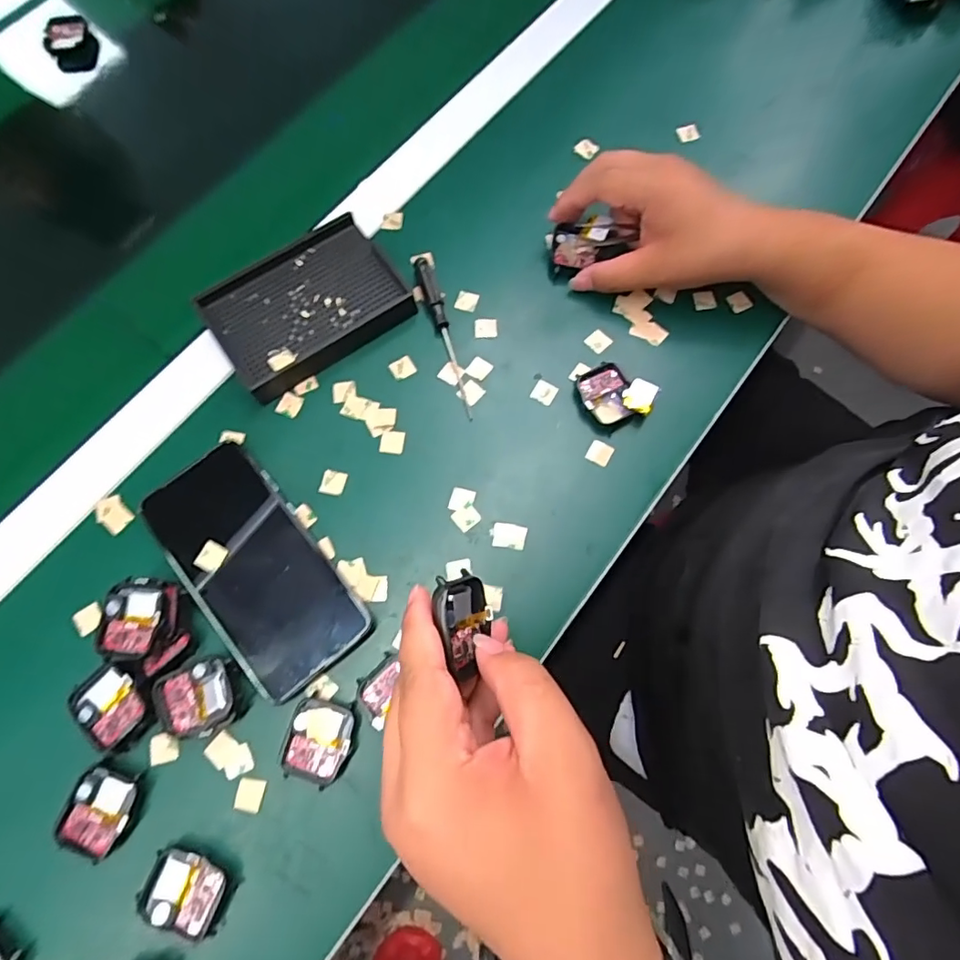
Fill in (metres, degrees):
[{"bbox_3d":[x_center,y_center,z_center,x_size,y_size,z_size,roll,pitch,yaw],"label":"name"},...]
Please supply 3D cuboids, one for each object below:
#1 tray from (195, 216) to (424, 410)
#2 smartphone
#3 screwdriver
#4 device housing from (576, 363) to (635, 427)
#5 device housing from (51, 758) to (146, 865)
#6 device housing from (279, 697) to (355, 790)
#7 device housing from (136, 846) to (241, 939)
[{"bbox_3d":[-0.128,-0.130,0.401,0.133,0.021,0.096,-34,76,-8],"label":"tray"},{"bbox_3d":[-0.146,0.055,0.347,0.079,0.016,0.160,-38,76,-9],"label":"smartphone"},{"bbox_3d":[-0.024,-0.108,0.399,0.012,0.013,0.134,-16,74,-4],"label":"screwdriver"},{"bbox_3d":[0.089,-0.061,0.384,0.036,0.010,0.044,-22,74,-5],"label":"device housing"},{"bbox_3d":[-0.218,0.191,0.310,0.038,0.009,0.046,17,75,6],"label":"device housing"},{"bbox_3d":[-0.095,0.154,0.319,0.037,0.008,0.043,10,74,4],"label":"device housing"},{"bbox_3d":[-0.163,0.228,0.298,0.046,0.008,0.038,14,74,5],"label":"device housing"}]

